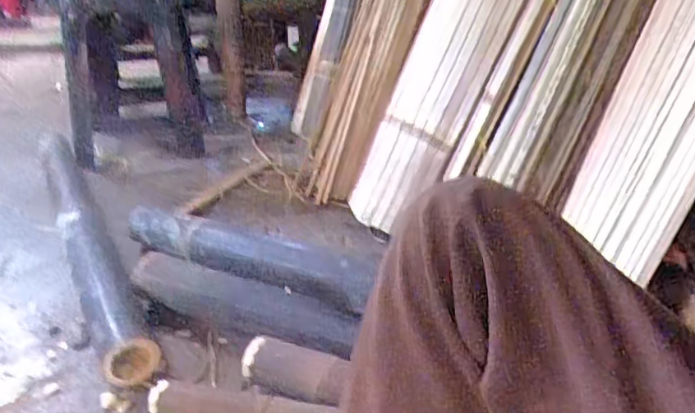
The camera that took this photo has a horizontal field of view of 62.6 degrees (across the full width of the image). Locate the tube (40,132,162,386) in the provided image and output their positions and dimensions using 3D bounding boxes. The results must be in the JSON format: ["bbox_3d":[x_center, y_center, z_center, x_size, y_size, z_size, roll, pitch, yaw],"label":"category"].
[{"bbox_3d":[-0.551,0.028,1.177,0.087,0.086,0.978,-15,31,-28],"label":"tube"}]

